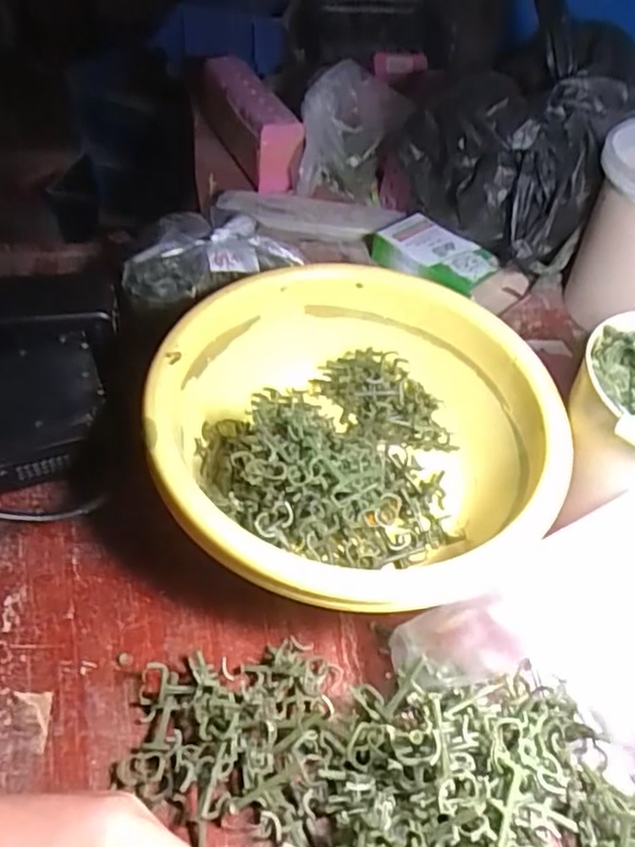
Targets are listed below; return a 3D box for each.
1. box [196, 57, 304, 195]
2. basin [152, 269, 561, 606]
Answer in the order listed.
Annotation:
[{"bbox_3d":[-0.081,-0.331,0.711,0.045,0.083,0.201,-18,53,-19],"label":"box"},{"bbox_3d":[0.018,0.014,0.389,0.215,0.091,0.221,3,49,-4],"label":"basin"}]

